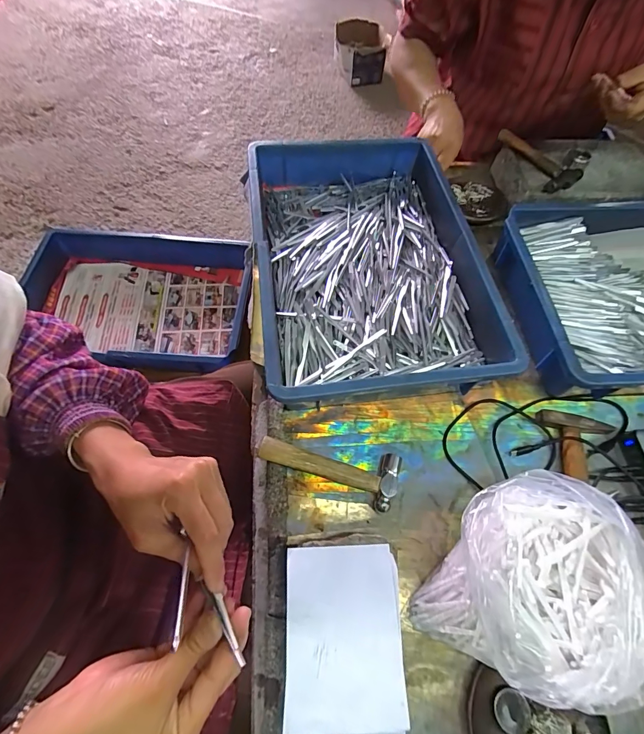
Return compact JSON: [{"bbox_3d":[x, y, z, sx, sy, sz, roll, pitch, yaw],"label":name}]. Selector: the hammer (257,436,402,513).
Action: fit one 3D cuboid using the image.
[{"bbox_3d":[0.008,0.108,0.418,0.154,0.021,0.058,16,63,5],"label":"hammer"}]

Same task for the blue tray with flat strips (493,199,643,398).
[{"bbox_3d":[0.473,-0.103,0.517,0.417,0.071,0.300,-2,62,-4],"label":"blue tray with flat strips"}]

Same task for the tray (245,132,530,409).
[{"bbox_3d":[0.058,-0.153,0.529,0.293,0.071,0.431,-6,63,-6],"label":"tray"}]

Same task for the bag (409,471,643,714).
[{"bbox_3d":[0.173,0.174,0.316,0.124,0.139,0.158,27,64,11],"label":"bag"}]

